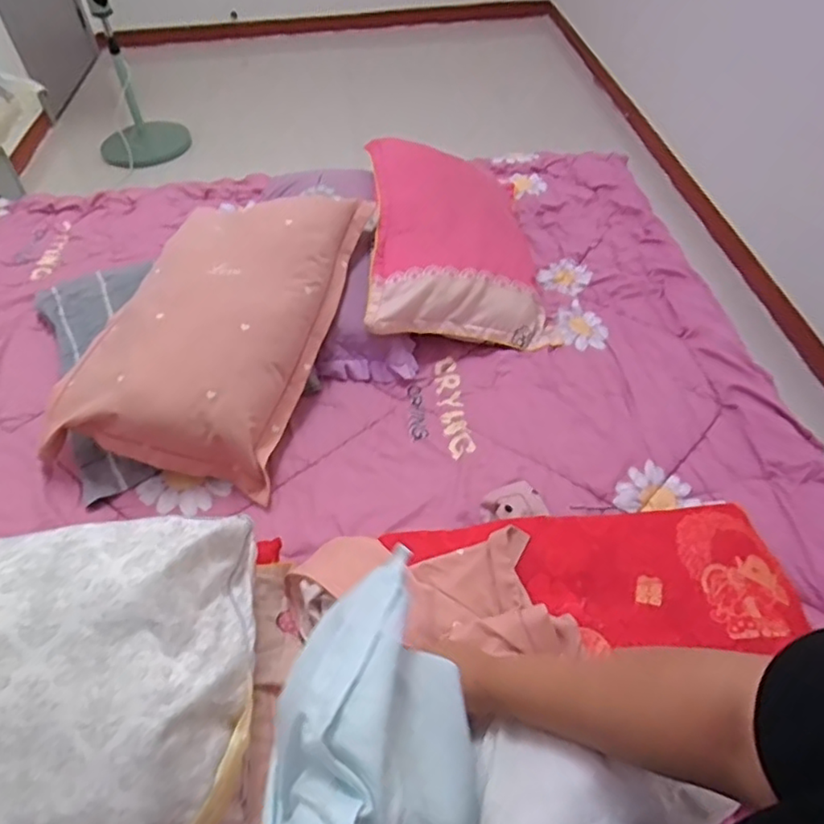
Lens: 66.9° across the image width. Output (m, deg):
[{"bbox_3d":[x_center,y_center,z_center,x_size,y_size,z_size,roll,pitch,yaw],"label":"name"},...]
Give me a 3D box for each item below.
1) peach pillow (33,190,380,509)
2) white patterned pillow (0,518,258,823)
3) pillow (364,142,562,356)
[{"bbox_3d":[-0.366,-0.181,1.172,0.407,0.222,0.605,10,51,10],"label":"peach pillow"},{"bbox_3d":[-0.456,0.292,0.642,0.547,0.123,0.328,-9,48,-5],"label":"white patterned pillow"},{"bbox_3d":[0.097,-0.396,1.369,0.372,0.176,0.577,-1,50,1],"label":"pillow"}]

